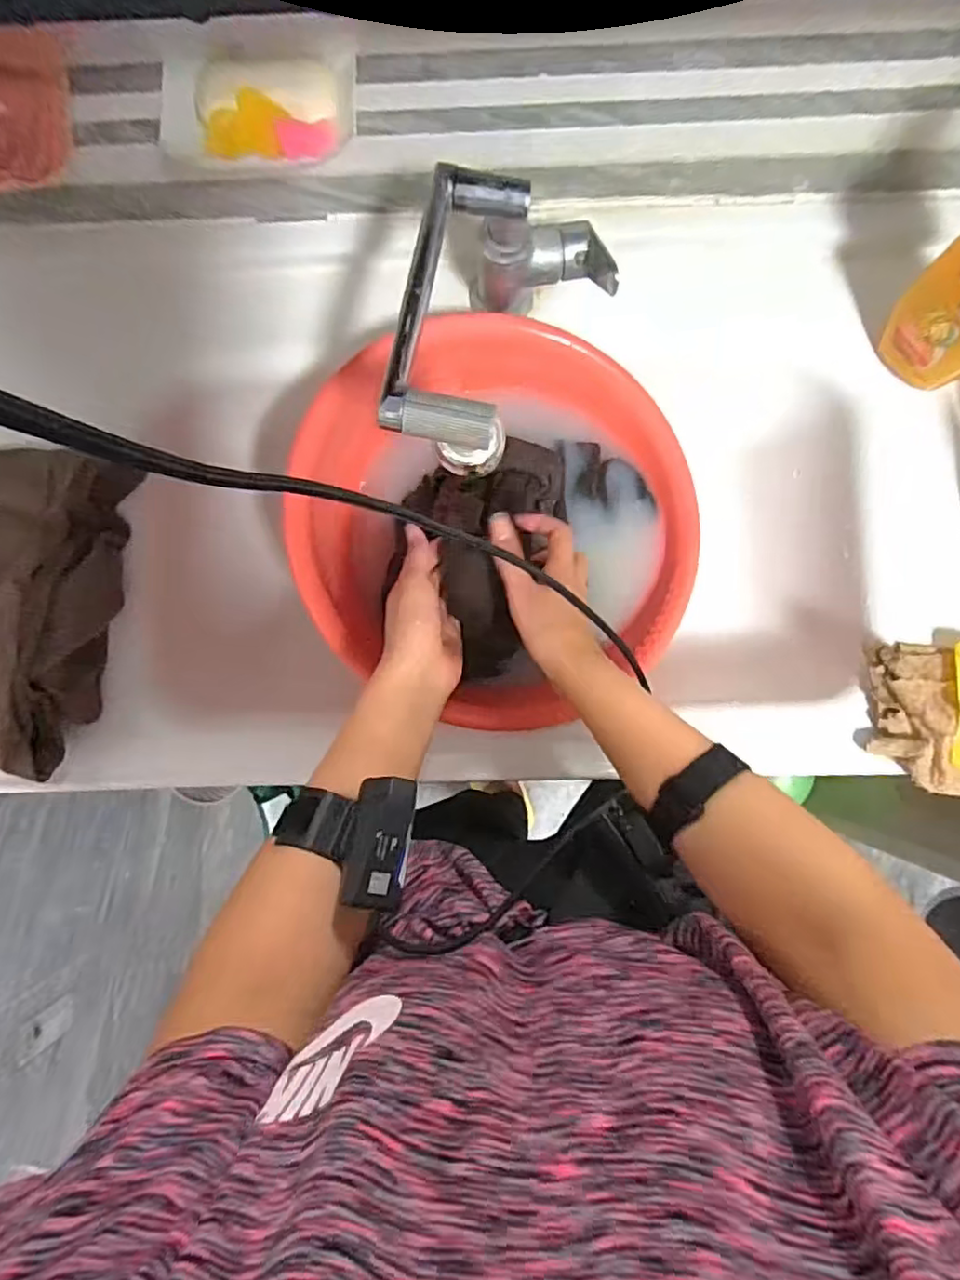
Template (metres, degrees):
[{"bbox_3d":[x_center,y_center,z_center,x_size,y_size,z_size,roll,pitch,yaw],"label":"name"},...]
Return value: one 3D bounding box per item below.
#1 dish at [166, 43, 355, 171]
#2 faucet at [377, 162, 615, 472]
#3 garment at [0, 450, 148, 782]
[{"bbox_3d":[-0.148,-0.348,0.416,0.127,0.029,0.070,-1,85,1],"label":"dish"},{"bbox_3d":[0.018,-0.221,0.470,0.116,0.182,0.221,11,85,2],"label":"faucet"},{"bbox_3d":[-0.427,-0.030,0.530,0.203,0.068,0.280,12,85,2],"label":"garment"}]

